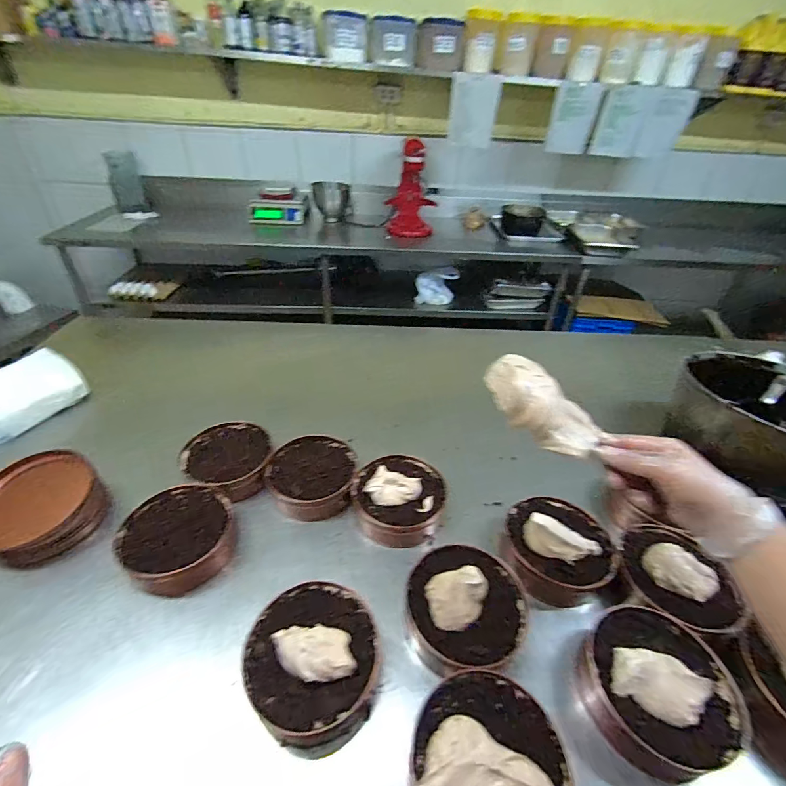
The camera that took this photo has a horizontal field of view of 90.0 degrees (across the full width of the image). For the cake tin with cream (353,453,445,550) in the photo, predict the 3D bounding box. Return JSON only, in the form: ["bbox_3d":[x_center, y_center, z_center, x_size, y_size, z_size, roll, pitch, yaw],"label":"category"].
[{"bbox_3d":[0.009,0.168,0.650,0.148,0.061,0.145,2,37,-2],"label":"cake tin with cream"}]

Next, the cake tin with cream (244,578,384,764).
[{"bbox_3d":[-0.089,0.297,0.448,0.152,0.078,0.141,2,37,-2],"label":"cake tin with cream"}]

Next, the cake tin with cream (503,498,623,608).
[{"bbox_3d":[0.241,0.216,0.578,0.151,0.058,0.157,-3,38,-9],"label":"cake tin with cream"}]

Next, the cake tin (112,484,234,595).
[{"bbox_3d":[-0.312,0.208,0.579,0.144,0.051,0.156,2,37,-2],"label":"cake tin"}]

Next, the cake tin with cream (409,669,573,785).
[{"bbox_3d":[0.091,0.363,0.382,0.145,0.053,0.148,2,37,-2],"label":"cake tin with cream"}]

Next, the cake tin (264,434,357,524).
[{"bbox_3d":[-0.139,0.146,0.681,0.146,0.049,0.151,2,37,-2],"label":"cake tin"}]

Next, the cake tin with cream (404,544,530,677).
[{"bbox_3d":[0.092,0.265,0.500,0.150,0.057,0.144,2,37,-2],"label":"cake tin with cream"}]

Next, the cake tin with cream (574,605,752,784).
[{"bbox_3d":[0.291,0.331,0.443,0.150,0.088,0.147,2,37,-2],"label":"cake tin with cream"}]

